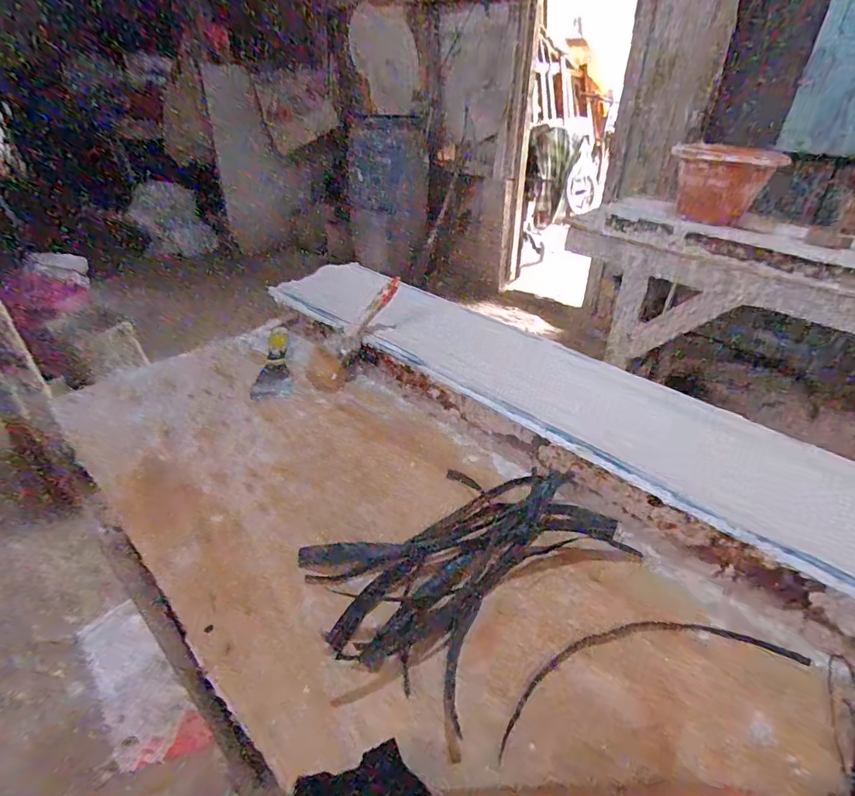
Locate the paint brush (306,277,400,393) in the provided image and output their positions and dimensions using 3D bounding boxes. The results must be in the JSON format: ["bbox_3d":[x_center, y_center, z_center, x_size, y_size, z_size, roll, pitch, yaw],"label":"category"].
[{"bbox_3d":[-0.113,-0.105,0.726,0.073,0.024,0.206,27,78,31],"label":"paint brush"}]

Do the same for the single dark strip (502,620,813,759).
[{"bbox_3d":[0.173,0.219,0.390,0.265,0.004,0.070,-8,30,-12],"label":"single dark strip"}]

